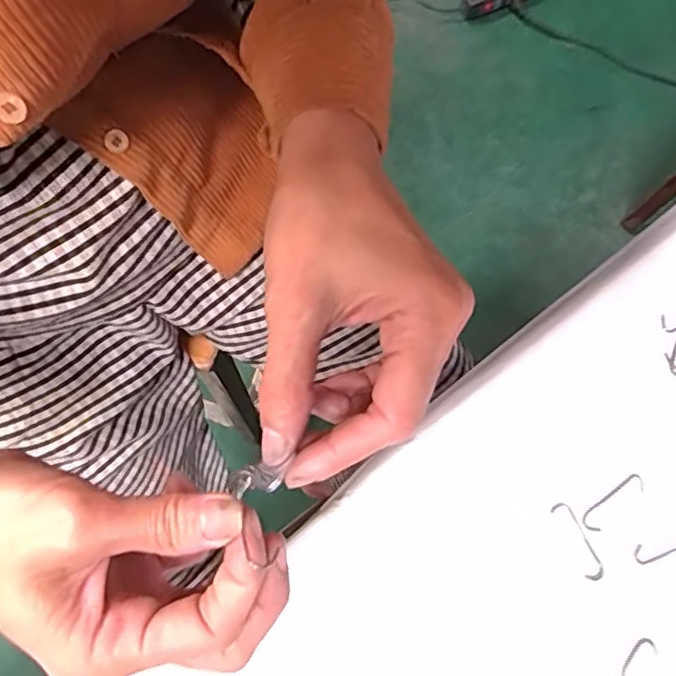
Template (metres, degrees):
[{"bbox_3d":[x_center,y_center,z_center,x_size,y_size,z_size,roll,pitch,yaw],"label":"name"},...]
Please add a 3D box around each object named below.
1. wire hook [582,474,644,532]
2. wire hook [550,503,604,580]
[{"bbox_3d":[0.145,0.086,0.322,0.042,0.004,0.011,-35,81,-11],"label":"wire hook"},{"bbox_3d":[0.124,0.105,0.317,0.011,0.004,0.041,-23,78,-9],"label":"wire hook"}]

